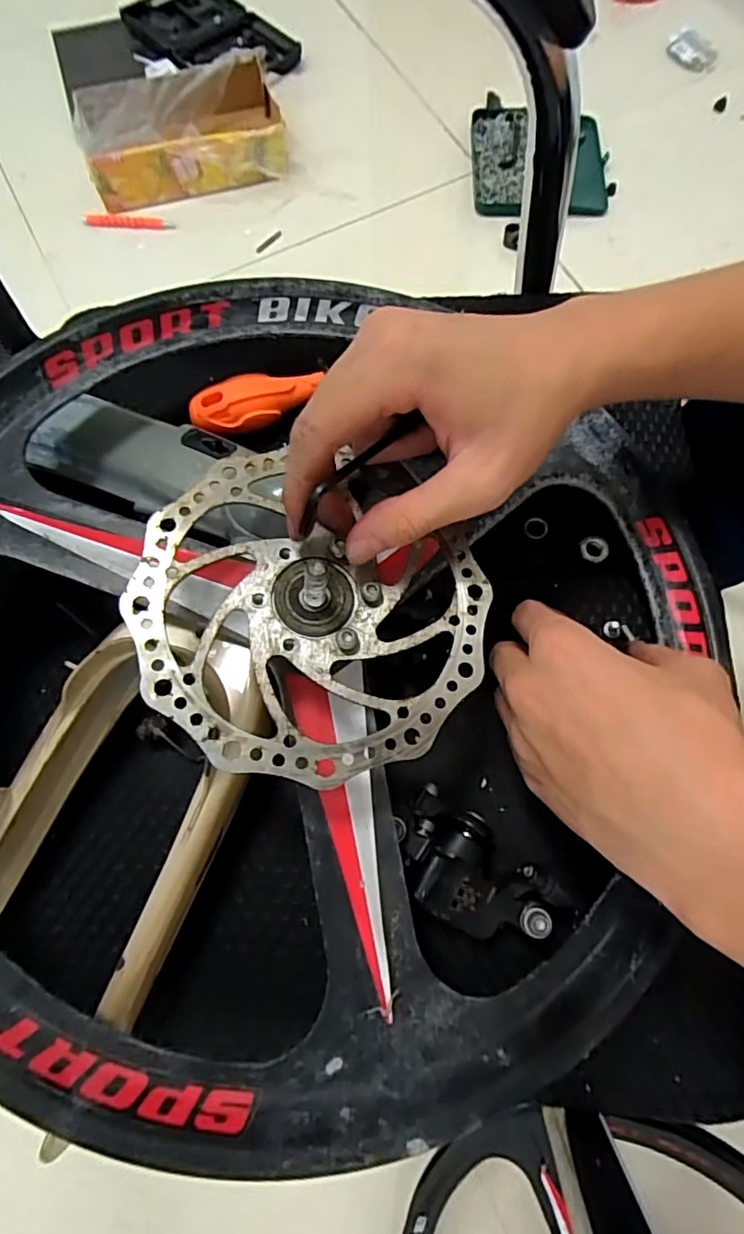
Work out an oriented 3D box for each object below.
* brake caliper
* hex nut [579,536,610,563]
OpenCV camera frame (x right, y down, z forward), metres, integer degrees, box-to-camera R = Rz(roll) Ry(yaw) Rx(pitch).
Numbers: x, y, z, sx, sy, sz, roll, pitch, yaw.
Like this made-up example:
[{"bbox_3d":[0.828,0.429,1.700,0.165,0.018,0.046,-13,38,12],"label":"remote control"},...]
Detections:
[{"bbox_3d":[0.045,0.119,0.261,0.075,0.038,0.045,38,76,12],"label":"brake caliper"},{"bbox_3d":[0.128,-0.039,0.326,0.016,0.004,0.015,3,72,1],"label":"hex nut"}]

